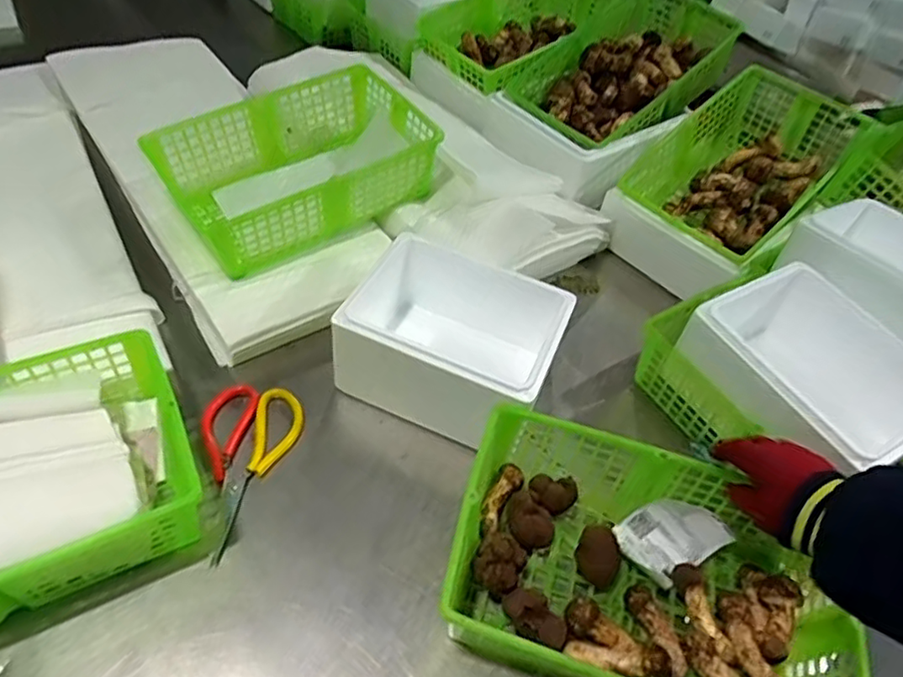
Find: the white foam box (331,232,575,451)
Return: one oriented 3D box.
[{"bbox_3d":[0.005,0.010,0.743,0.224,0.138,0.166,22,50,10],"label":"white foam box"}]

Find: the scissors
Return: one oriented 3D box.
[{"bbox_3d":[-0.238,0.127,0.673,0.099,0.033,0.187,20,50,9],"label":"scissors"}]

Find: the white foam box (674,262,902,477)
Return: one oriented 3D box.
[{"bbox_3d":[0.393,0.043,0.685,0.196,0.115,0.221,-19,55,-23],"label":"white foam box"}]

